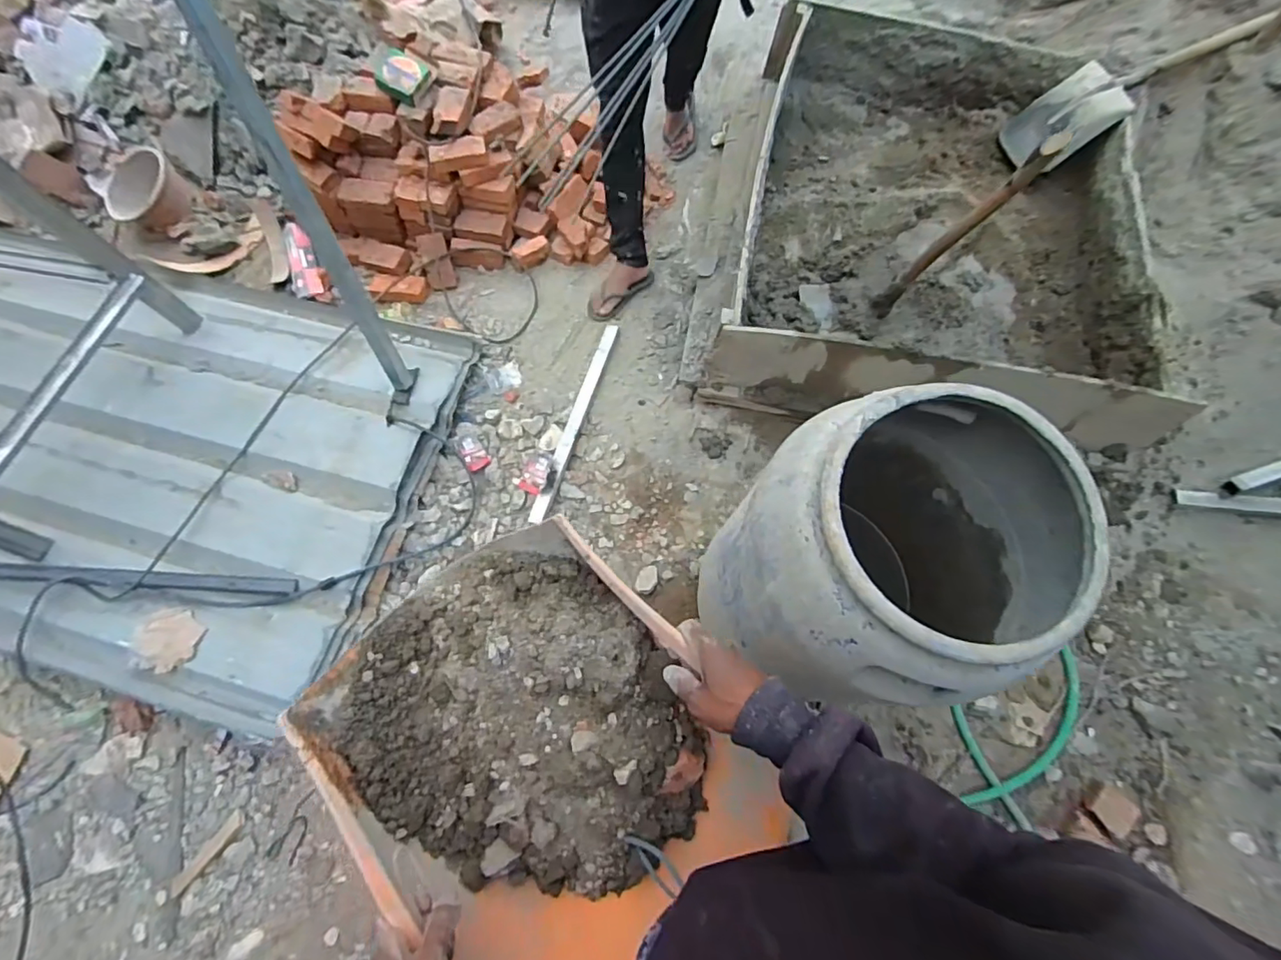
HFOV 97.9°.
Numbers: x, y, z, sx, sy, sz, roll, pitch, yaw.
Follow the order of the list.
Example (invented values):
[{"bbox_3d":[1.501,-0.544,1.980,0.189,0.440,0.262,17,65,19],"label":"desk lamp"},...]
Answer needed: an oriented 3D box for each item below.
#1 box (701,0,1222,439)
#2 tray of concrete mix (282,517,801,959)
[{"bbox_3d":[0.822,-0.763,1.553,1.008,0.411,1.301,12,72,5],"label":"box"},{"bbox_3d":[-0.082,0.268,0.527,0.302,0.103,0.393,-36,97,-12],"label":"tray of concrete mix"}]

